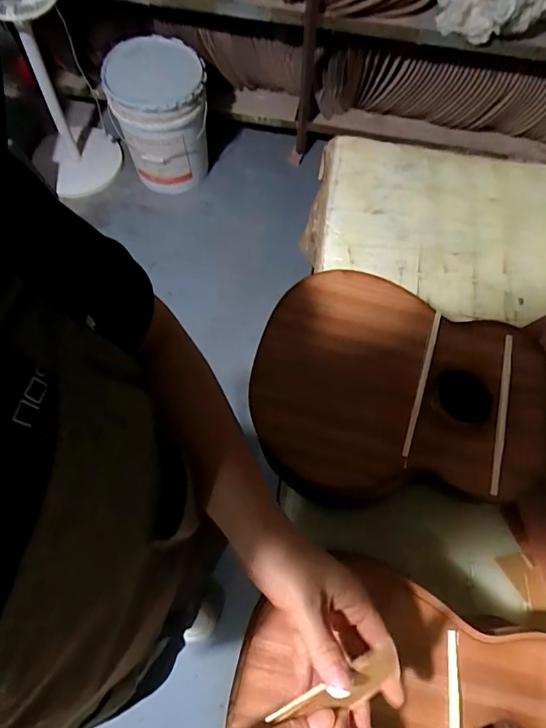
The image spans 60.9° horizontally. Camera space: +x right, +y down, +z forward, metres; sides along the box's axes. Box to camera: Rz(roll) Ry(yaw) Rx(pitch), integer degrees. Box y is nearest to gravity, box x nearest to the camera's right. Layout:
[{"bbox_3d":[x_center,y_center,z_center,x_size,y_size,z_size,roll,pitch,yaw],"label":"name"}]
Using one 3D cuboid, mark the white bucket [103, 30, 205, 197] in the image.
[{"bbox_3d":[-0.368,-0.811,1.564,0.296,0.404,0.314,0,68,-1],"label":"white bucket"}]

